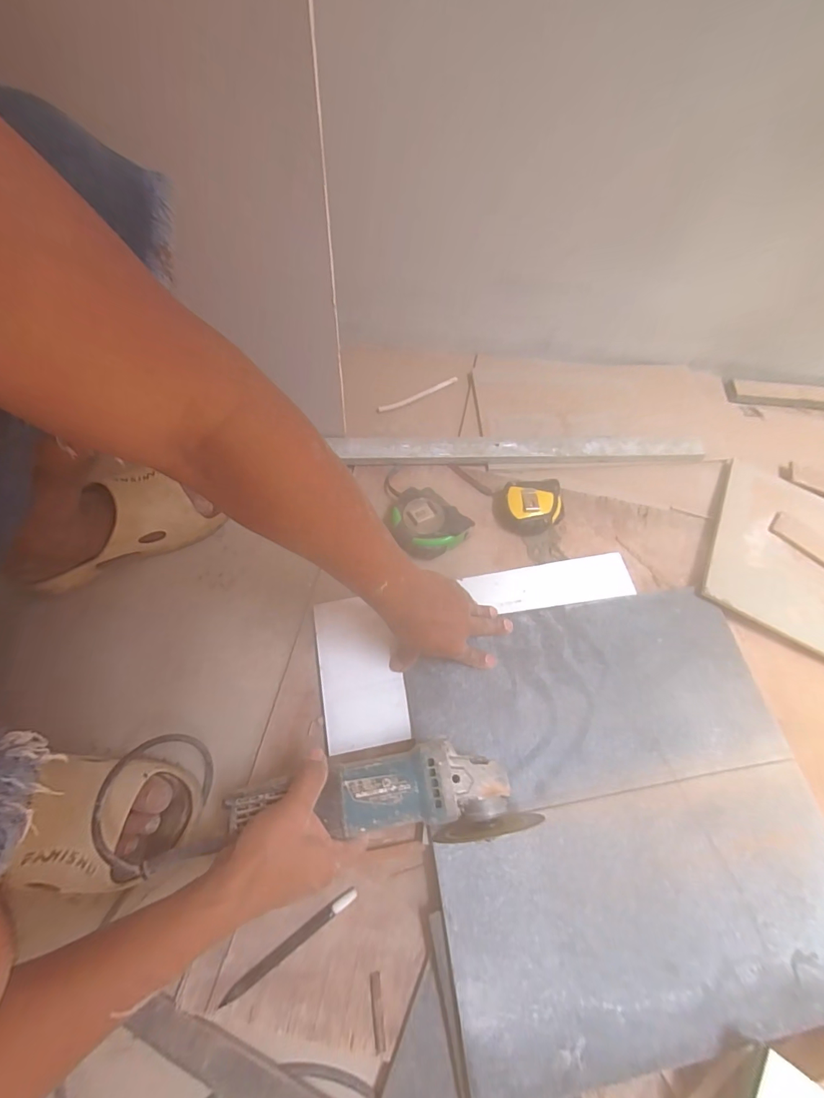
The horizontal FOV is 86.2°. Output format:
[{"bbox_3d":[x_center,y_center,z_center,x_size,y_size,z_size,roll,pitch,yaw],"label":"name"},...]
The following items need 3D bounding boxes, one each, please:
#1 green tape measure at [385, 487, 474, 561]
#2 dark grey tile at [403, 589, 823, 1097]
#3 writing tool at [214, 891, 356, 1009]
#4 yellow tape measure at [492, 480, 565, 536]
[{"bbox_3d":[0.016,-0.029,0.561,0.078,0.043,0.095,-41,74,-17],"label":"green tape measure"},{"bbox_3d":[0.207,0.245,0.442,0.382,0.007,0.384,-8,65,-6],"label":"dark grey tile"},{"bbox_3d":[-0.110,0.364,0.403,0.137,0.006,0.012,-31,71,-14],"label":"writing tool"},{"bbox_3d":[0.155,-0.057,0.582,0.086,0.036,0.069,4,66,0],"label":"yellow tape measure"}]

